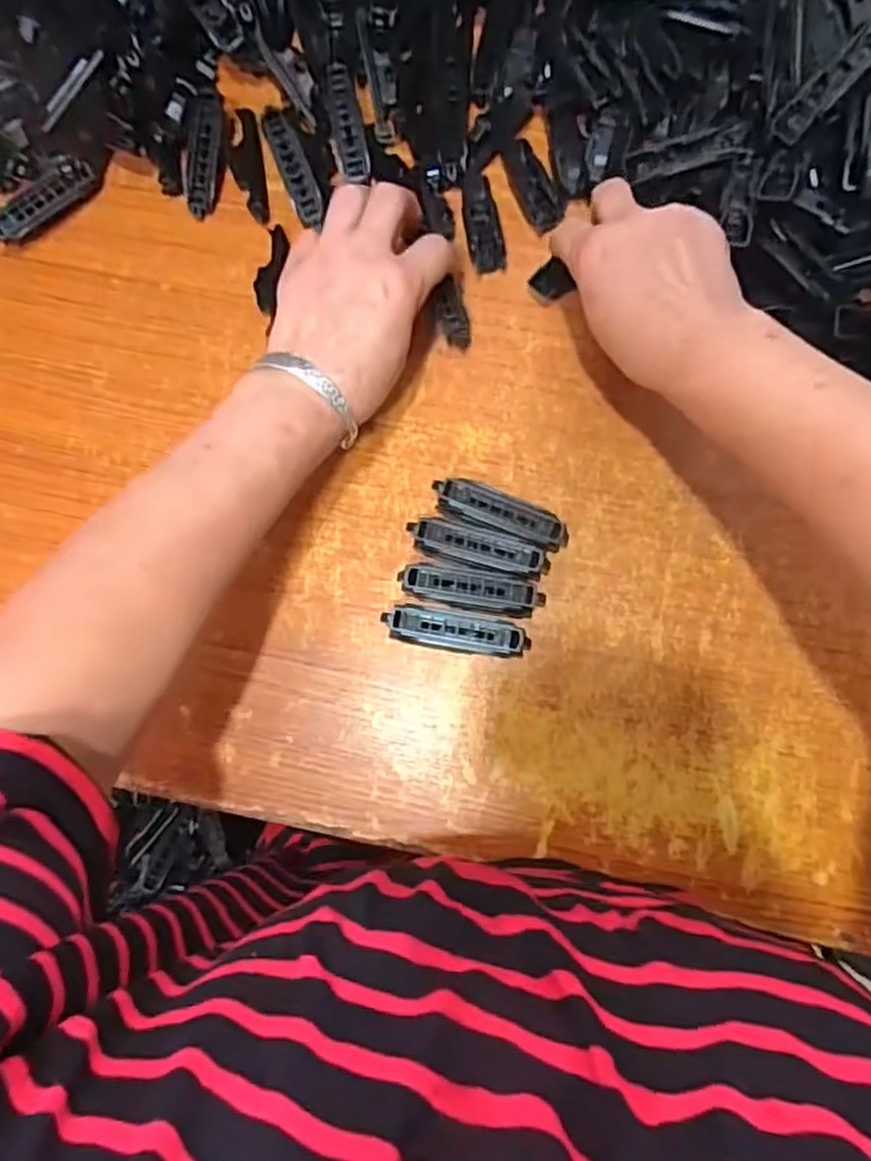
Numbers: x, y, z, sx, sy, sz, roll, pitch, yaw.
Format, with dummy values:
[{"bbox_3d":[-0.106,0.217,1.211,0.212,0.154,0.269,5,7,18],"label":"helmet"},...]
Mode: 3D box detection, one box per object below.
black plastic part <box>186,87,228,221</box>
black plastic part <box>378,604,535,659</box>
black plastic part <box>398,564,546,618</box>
[{"bbox_3d":[-0.151,-0.281,0.461,0.024,0.009,0.078,8,99,3],"label":"black plastic part"},{"bbox_3d":[0.012,0.029,0.398,0.080,0.021,0.021,9,79,3],"label":"black plastic part"},{"bbox_3d":[0.022,0.006,0.406,0.082,0.023,0.021,10,79,3],"label":"black plastic part"}]

